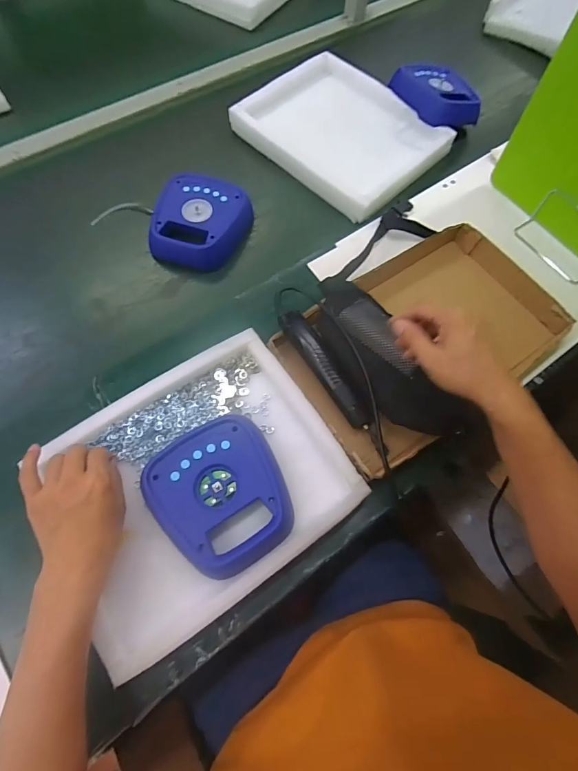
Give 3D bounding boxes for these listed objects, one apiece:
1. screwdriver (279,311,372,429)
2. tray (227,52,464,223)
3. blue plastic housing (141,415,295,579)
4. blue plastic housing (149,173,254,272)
[{"bbox_3d":[0.057,-0.028,0.564,0.042,0.033,0.197,-32,73,-14],"label":"screwdriver"},{"bbox_3d":[0.101,-0.508,0.773,0.372,0.053,0.293,42,73,13],"label":"tray"},{"bbox_3d":[-0.081,0.136,0.479,0.154,0.031,0.173,-29,72,-13],"label":"blue plastic housing"},{"bbox_3d":[-0.155,-0.286,0.683,0.155,0.047,0.171,13,69,3],"label":"blue plastic housing"}]

